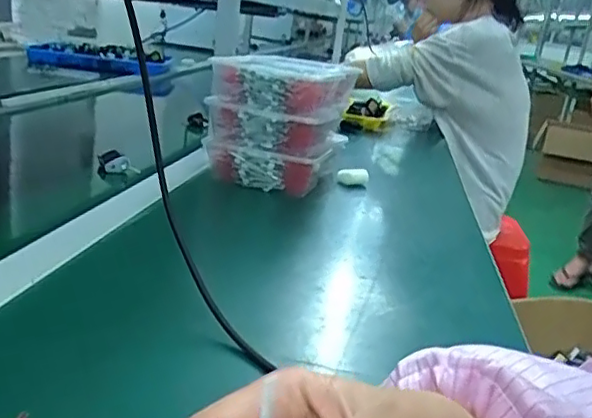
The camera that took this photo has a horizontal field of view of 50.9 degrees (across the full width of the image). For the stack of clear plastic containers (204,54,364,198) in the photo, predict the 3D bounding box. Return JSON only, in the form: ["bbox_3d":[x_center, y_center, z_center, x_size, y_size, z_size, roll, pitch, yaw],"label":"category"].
[{"bbox_3d":[-0.026,-0.126,0.913,0.161,0.164,0.171,14,18,17],"label":"stack of clear plastic containers"}]

